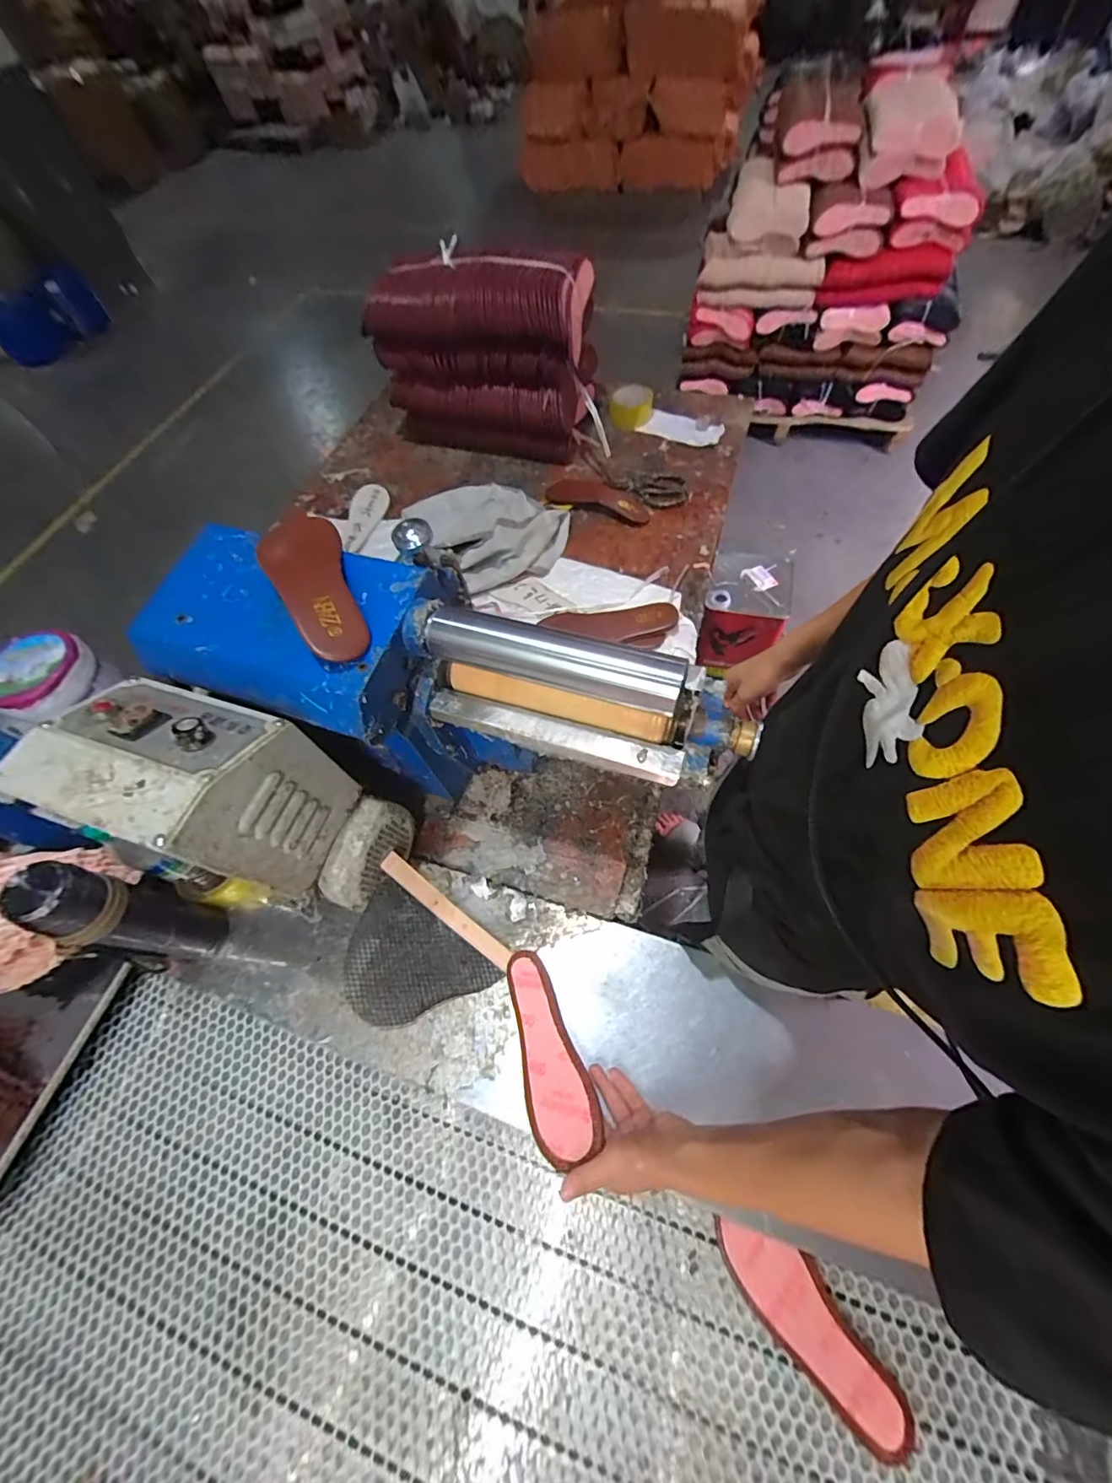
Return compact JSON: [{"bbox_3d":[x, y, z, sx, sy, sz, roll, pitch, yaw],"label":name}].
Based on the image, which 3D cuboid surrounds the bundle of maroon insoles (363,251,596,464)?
[{"bbox_3d":[-0.151,-0.784,1.054,0.435,0.294,0.185,11,65,9],"label":"bundle of maroon insoles"}]

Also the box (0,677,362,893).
[{"bbox_3d":[-0.346,0.043,0.505,0.187,0.192,0.139,15,64,12],"label":"box"}]

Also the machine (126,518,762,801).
[{"bbox_3d":[-0.116,-0.046,0.606,0.602,0.318,0.199,12,65,5],"label":"machine"}]

